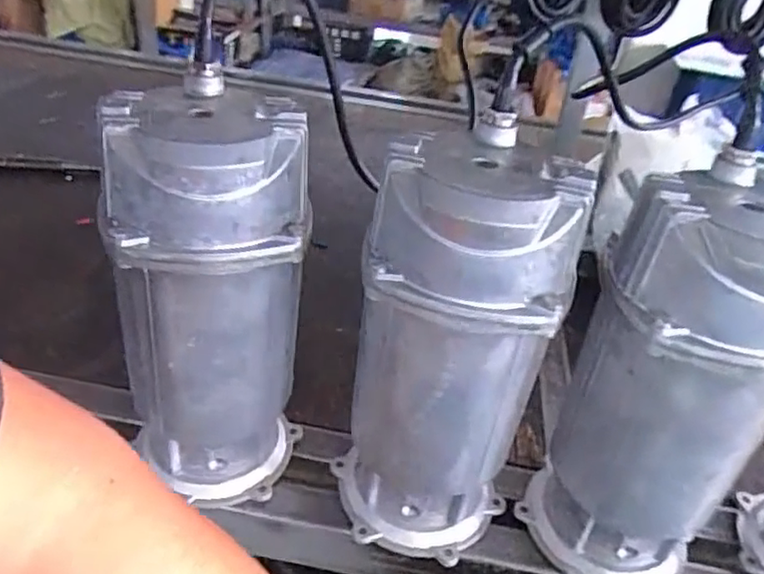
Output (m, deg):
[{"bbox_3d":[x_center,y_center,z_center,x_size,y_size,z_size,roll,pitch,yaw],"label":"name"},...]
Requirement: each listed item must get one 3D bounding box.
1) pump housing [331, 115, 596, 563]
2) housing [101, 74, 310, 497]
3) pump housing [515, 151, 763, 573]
[{"bbox_3d":[0.042,0.052,0.448,0.124,0.293,0.104,16,35,13],"label":"pump housing"},{"bbox_3d":[-0.121,0.018,0.458,0.121,0.285,0.100,-5,36,-19],"label":"housing"},{"bbox_3d":[0.191,0.077,0.439,0.121,0.291,0.108,7,34,-2],"label":"pump housing"}]

